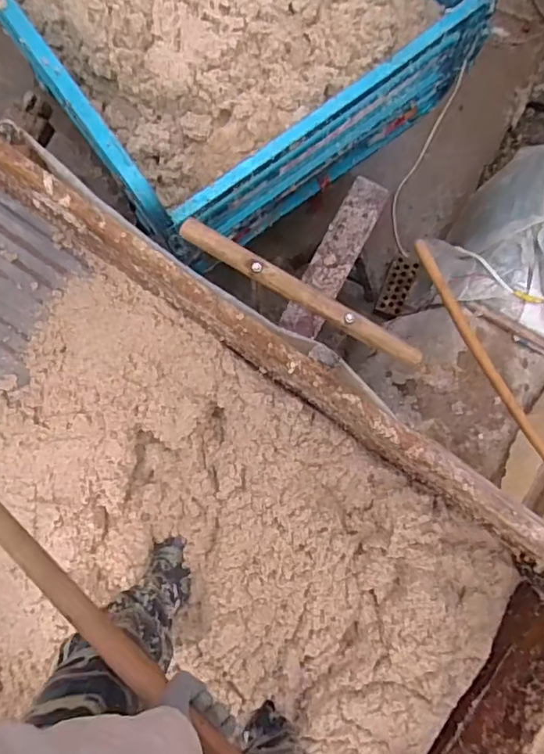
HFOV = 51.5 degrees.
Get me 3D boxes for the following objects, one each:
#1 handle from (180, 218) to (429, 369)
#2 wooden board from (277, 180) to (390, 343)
[{"bbox_3d":[0.040,-0.120,0.805,0.380,0.022,0.029,30,85,2],"label":"handle"},{"bbox_3d":[0.192,-0.364,1.702,0.123,0.049,0.521,27,85,2],"label":"wooden board"}]

